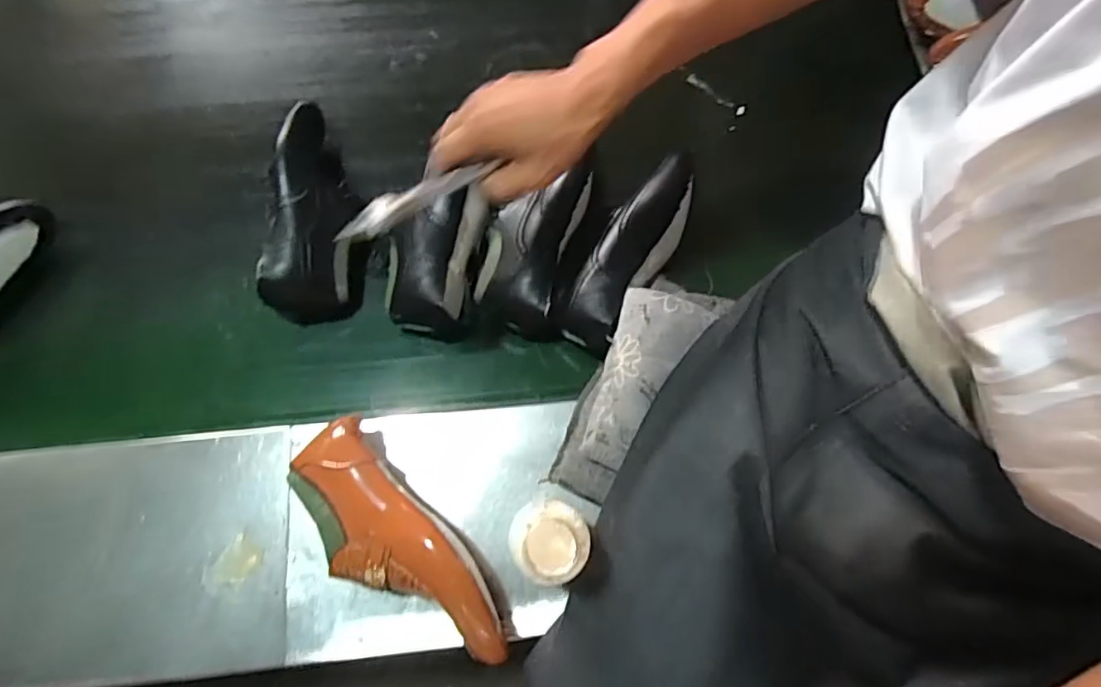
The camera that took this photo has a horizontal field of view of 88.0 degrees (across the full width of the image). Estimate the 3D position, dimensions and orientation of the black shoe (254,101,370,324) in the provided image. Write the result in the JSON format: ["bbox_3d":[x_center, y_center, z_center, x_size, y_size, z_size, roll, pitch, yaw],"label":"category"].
[{"bbox_3d":[-0.265,-0.155,0.643,0.095,0.083,0.258,-5,86,0],"label":"black shoe"}]

